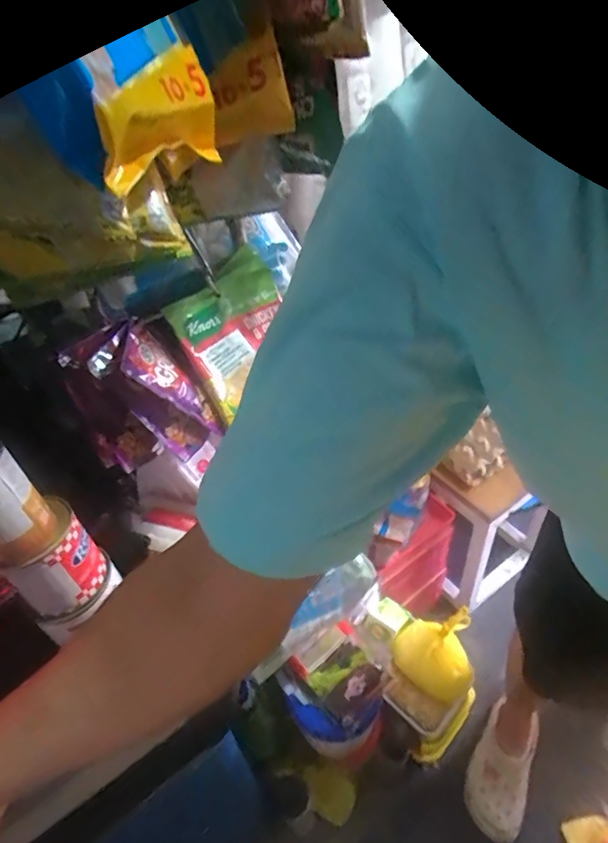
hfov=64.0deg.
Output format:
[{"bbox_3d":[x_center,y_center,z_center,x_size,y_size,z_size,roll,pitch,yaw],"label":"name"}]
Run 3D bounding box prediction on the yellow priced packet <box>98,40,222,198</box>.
[{"bbox_3d":[-0.074,-0.159,0.254,0.010,0.050,0.100,11,45,18],"label":"yellow priced packet"}]

